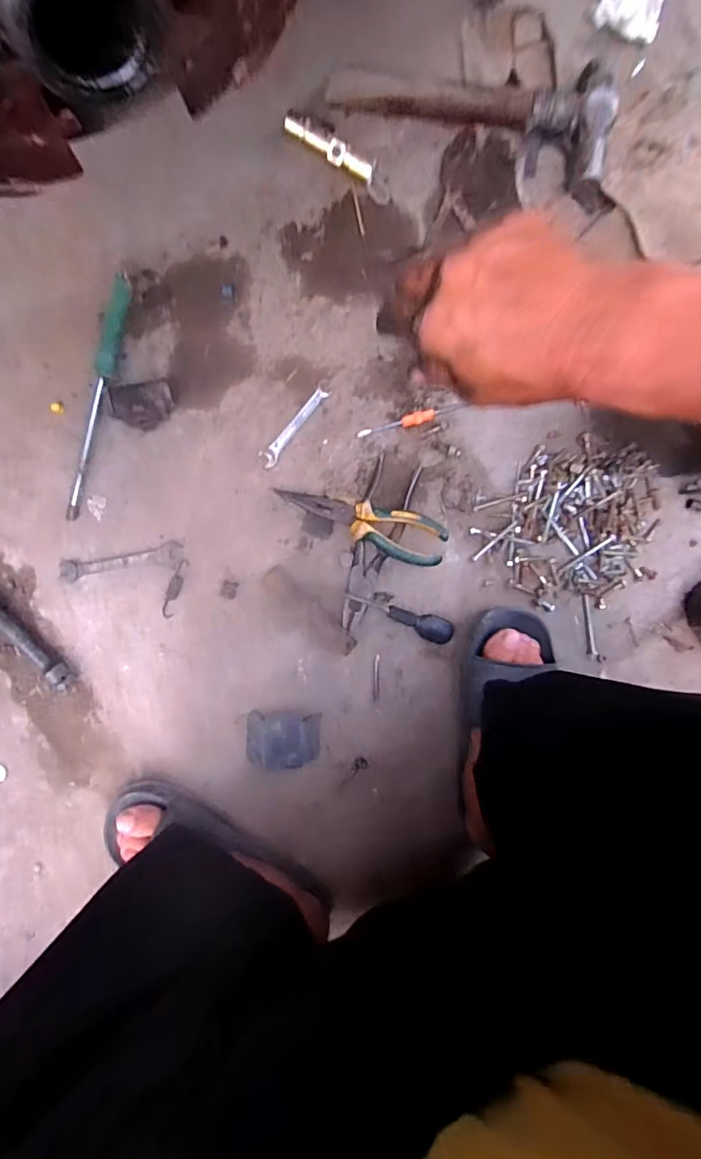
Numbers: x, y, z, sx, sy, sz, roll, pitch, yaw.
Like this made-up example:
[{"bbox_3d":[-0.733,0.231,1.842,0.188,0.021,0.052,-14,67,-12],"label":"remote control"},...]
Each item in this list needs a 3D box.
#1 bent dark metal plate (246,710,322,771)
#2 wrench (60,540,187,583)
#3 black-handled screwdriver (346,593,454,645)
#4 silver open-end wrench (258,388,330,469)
[{"bbox_3d":[-0.076,0.181,0.575,0.082,0.026,0.063,0,93,-5],"label":"bent dark metal plate"},{"bbox_3d":[-0.249,-0.019,0.556,0.130,0.004,0.026,-10,94,-5],"label":"wrench"},{"bbox_3d":[0.059,0.038,0.581,0.125,0.023,0.029,27,90,-6],"label":"black-handled screwdriver"},{"bbox_3d":[-0.061,-0.169,0.567,0.019,0.005,0.106,42,88,-6],"label":"silver open-end wrench"}]

